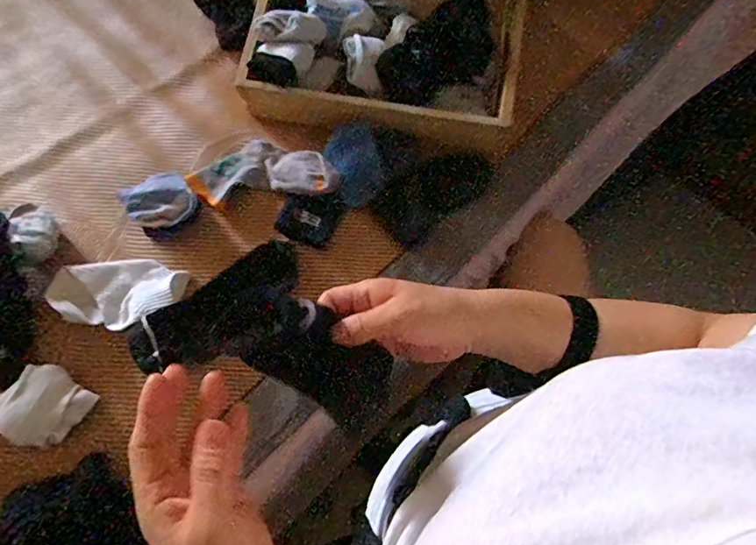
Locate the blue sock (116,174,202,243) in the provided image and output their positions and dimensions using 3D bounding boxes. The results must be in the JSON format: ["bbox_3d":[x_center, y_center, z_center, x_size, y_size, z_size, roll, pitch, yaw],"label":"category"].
[{"bbox_3d":[-0.277,-0.090,0.626,0.076,0.034,0.080,-39,74,-16],"label":"blue sock"}]

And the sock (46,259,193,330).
[{"bbox_3d":[-0.301,0.025,0.583,0.144,0.045,0.088,-11,69,-7],"label":"sock"}]

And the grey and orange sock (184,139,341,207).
[{"bbox_3d":[-0.153,-0.141,0.654,0.198,0.034,0.100,0,68,-3],"label":"grey and orange sock"}]

